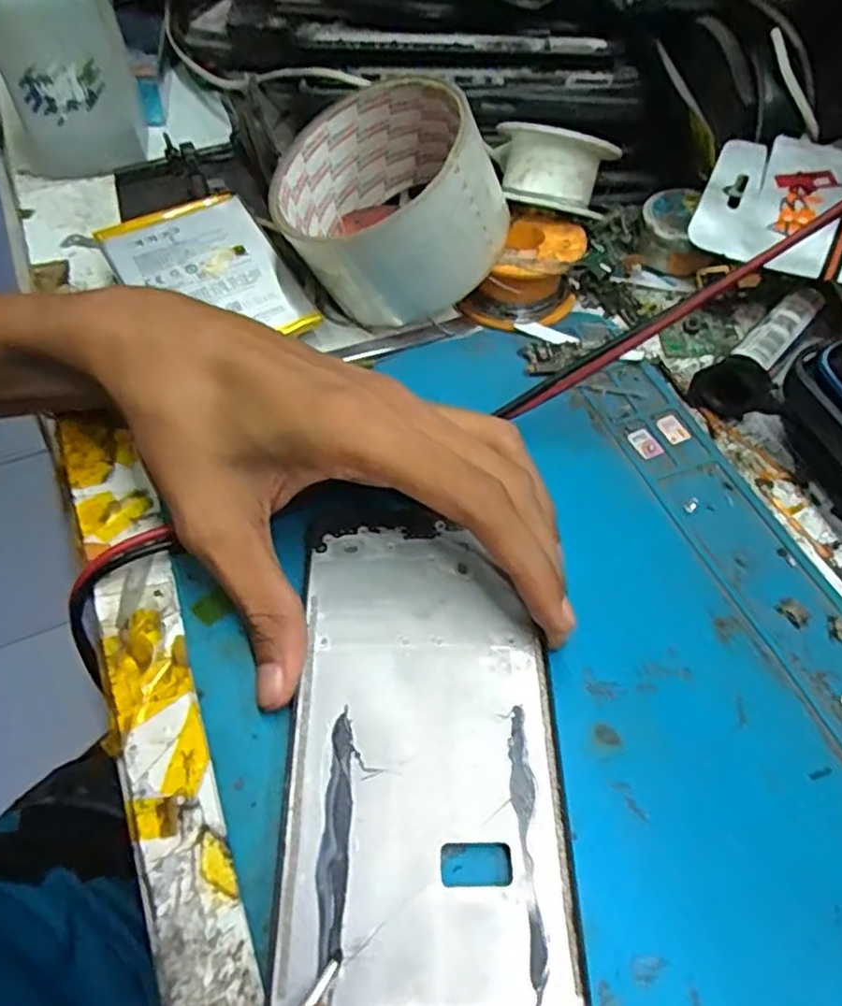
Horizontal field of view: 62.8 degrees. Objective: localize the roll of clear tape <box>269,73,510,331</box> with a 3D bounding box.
[{"bbox_3d":[-0.012,-0.118,0.274,0.085,0.051,0.085,-11,62,22],"label":"roll of clear tape"}]

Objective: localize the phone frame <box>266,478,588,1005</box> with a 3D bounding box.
[{"bbox_3d":[-0.001,0.066,0.188,0.075,0.004,0.168,-8,56,-3],"label":"phone frame"}]

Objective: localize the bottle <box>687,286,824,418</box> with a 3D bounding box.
[{"bbox_3d":[0.137,-0.064,0.273,0.024,0.026,0.078,36,62,22],"label":"bottle"}]

